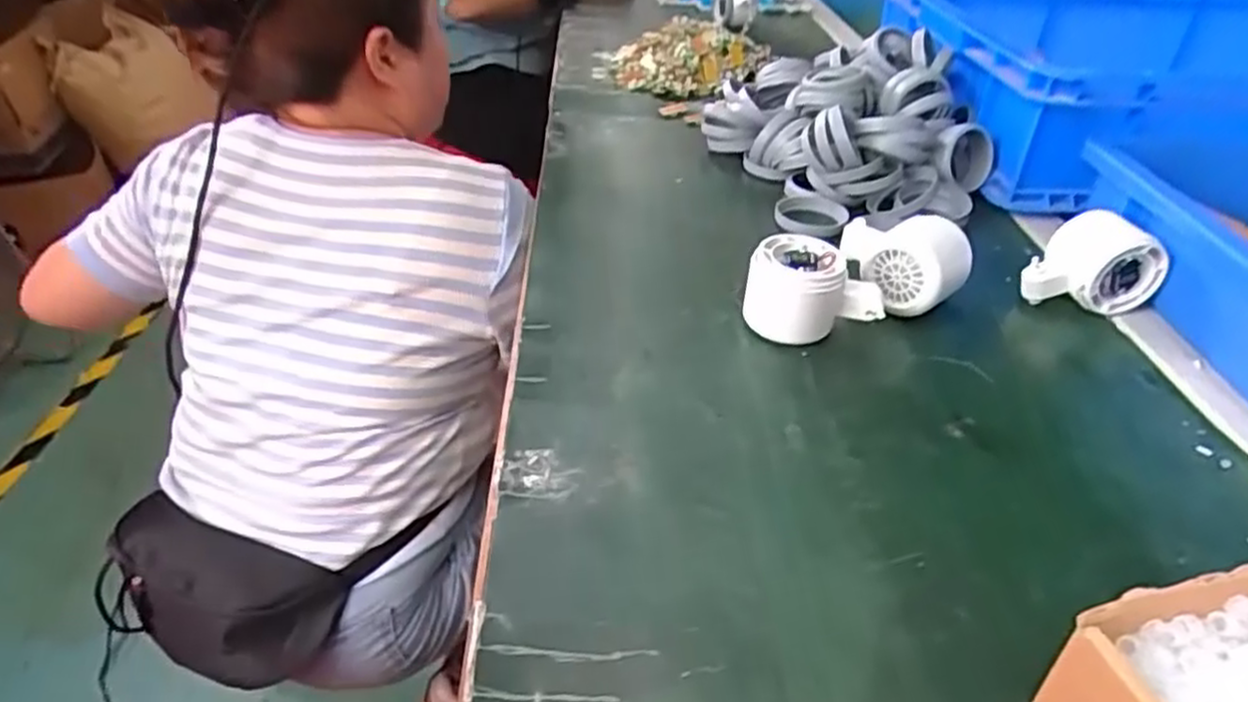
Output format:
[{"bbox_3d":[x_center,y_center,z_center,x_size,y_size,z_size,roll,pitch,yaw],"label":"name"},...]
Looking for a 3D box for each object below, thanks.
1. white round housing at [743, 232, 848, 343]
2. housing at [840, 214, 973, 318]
[{"bbox_3d":[0.110,-0.039,0.488,0.059,0.057,0.059,13,37,11],"label":"white round housing"},{"bbox_3d":[0.189,-0.059,0.512,0.083,0.060,0.055,17,38,17],"label":"housing"}]

